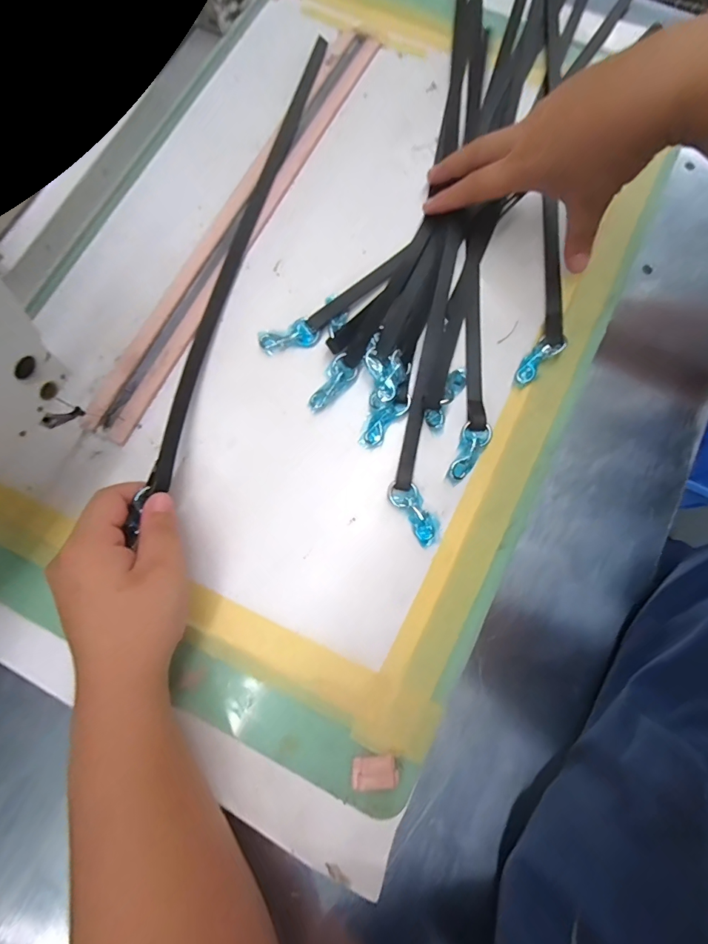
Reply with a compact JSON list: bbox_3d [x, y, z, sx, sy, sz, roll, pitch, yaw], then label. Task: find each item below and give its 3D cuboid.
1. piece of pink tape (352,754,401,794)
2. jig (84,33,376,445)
[{"bbox_3d":[0.014,0.206,0.288,0.031,0.005,0.020,-6,78,-1],"label":"piece of pink tape"},{"bbox_3d":[-0.101,-0.238,0.387,0.048,0.004,0.468,26,79,5],"label":"jig"}]

